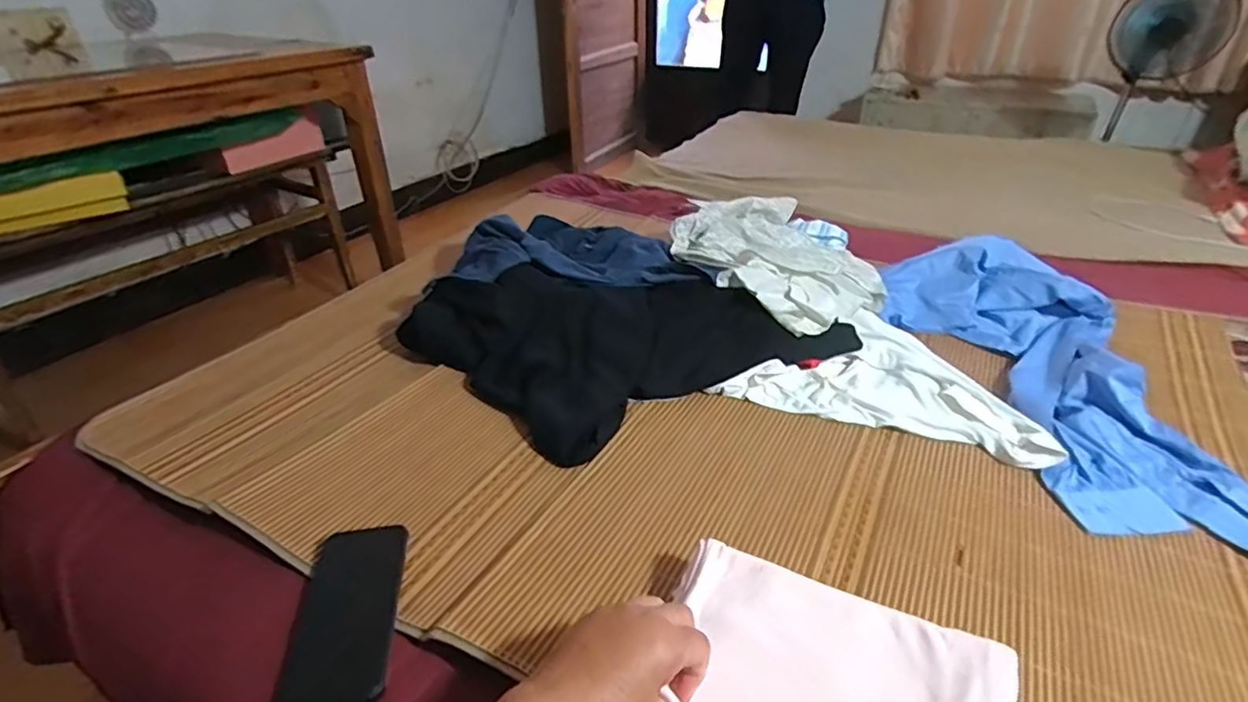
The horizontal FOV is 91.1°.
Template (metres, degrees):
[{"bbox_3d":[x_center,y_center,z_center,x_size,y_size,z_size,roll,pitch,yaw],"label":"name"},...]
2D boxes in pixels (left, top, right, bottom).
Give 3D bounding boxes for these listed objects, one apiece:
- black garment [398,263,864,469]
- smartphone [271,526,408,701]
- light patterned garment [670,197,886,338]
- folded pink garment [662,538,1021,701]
[{"bbox_3d":[-0.006,-0.038,0.893,0.528,0.088,0.371,-18,36,-25],"label":"black garment"},{"bbox_3d":[-0.244,0.226,0.538,0.086,0.016,0.156,-5,32,-5],"label":"smartphone"},{"bbox_3d":[0.271,-0.161,1.084,0.301,0.082,0.494,-9,33,-12],"label":"light patterned garment"},{"bbox_3d":[0.149,0.241,0.455,0.242,0.017,0.167,15,36,23],"label":"folded pink garment"}]

